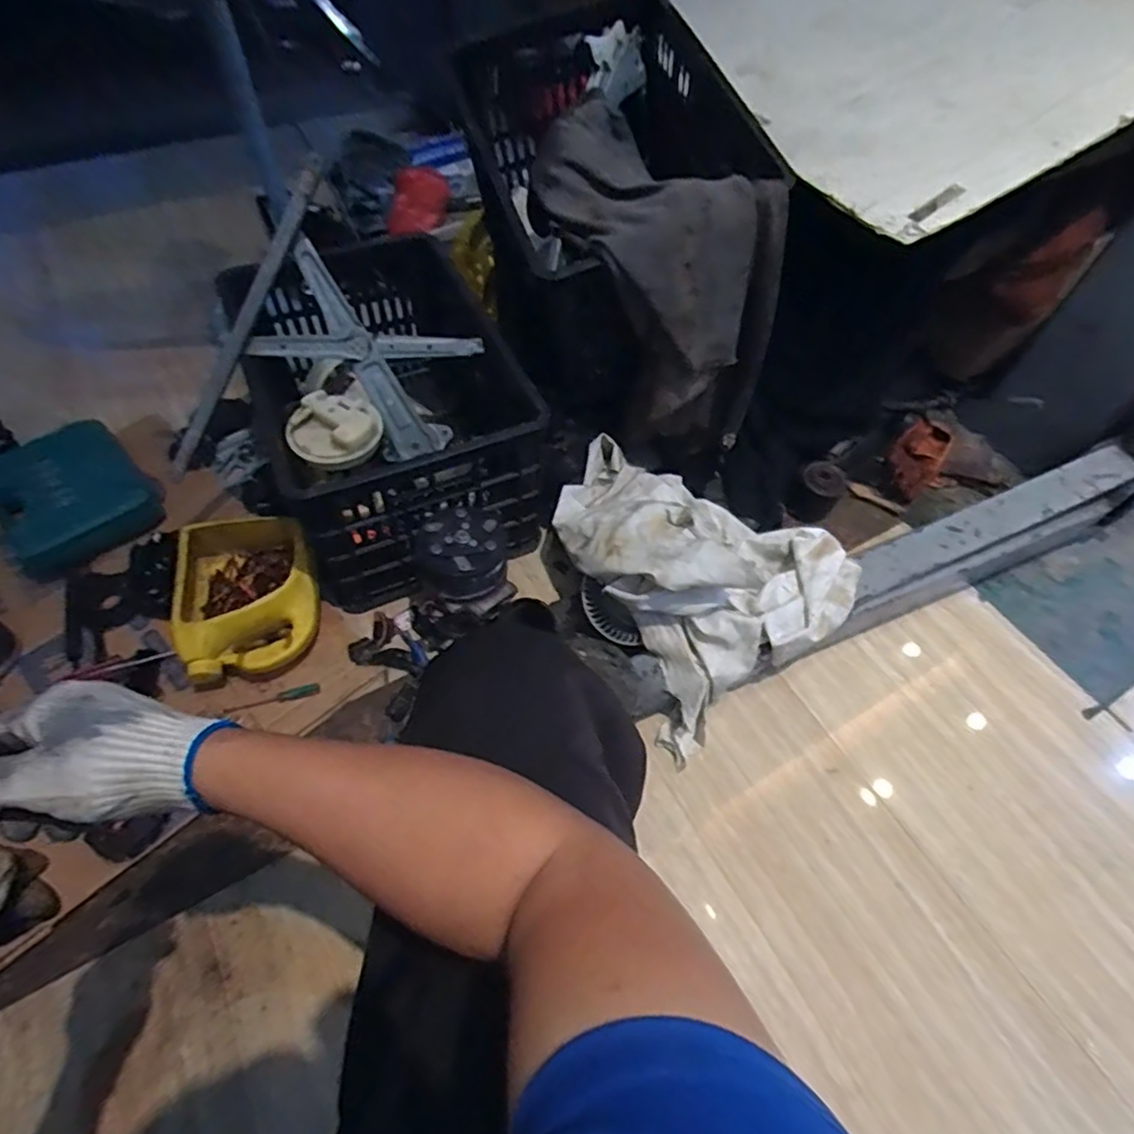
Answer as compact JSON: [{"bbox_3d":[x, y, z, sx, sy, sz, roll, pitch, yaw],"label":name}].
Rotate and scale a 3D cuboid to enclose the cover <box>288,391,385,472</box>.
[{"bbox_3d":[-0.300,-0.177,0.814,0.116,0.049,0.092,-15,59,-14],"label":"cover"}]

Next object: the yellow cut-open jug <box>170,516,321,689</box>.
[{"bbox_3d":[-0.430,0.038,0.854,0.171,0.100,0.214,-16,60,-15],"label":"yellow cut-open jug"}]

